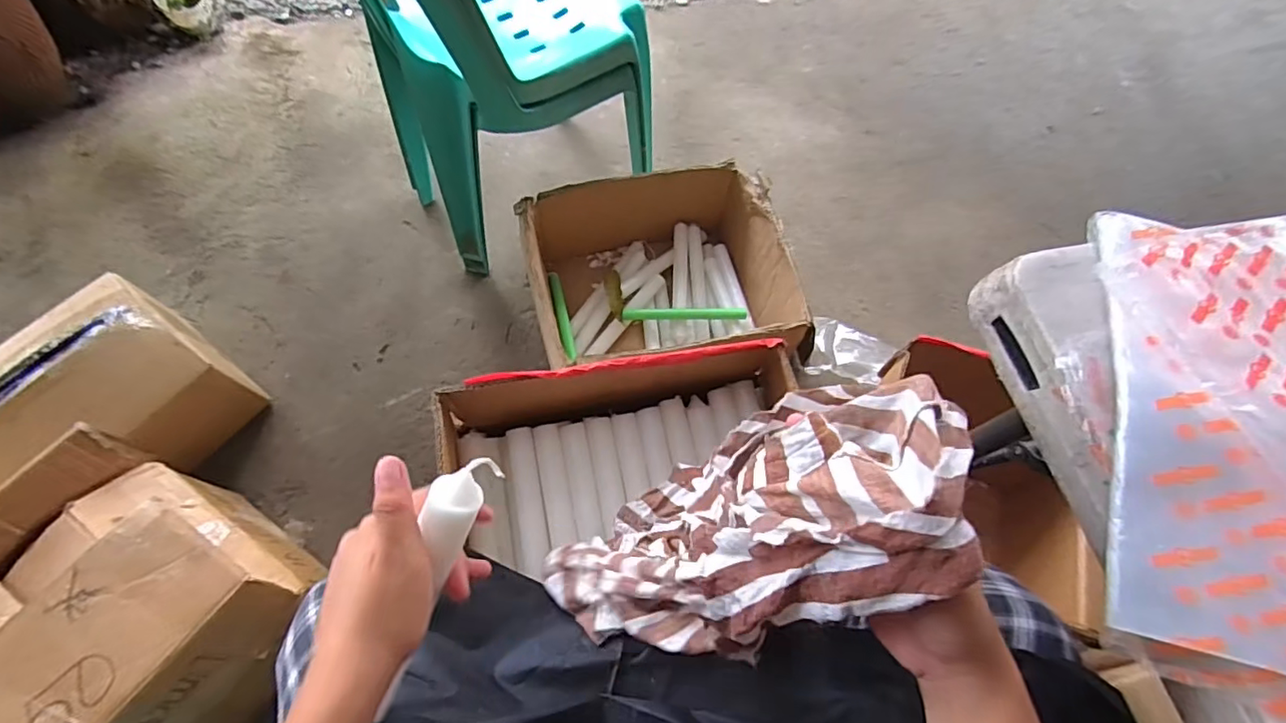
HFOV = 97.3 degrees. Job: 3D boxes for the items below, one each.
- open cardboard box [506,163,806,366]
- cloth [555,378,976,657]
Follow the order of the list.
[{"bbox_3d":[0.028,-0.155,1.085,0.450,0.202,0.374,-9,64,-6],"label":"open cardboard box"},{"bbox_3d":[0.061,0.120,0.413,0.110,0.359,0.157,14,60,-26],"label":"cloth"}]

